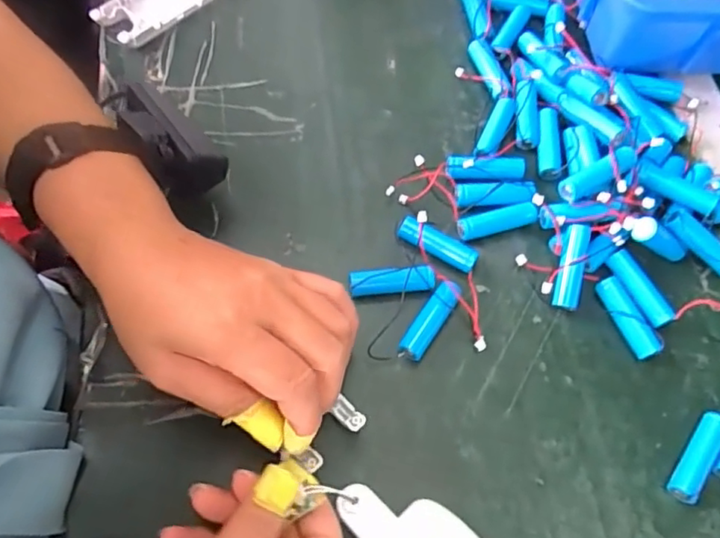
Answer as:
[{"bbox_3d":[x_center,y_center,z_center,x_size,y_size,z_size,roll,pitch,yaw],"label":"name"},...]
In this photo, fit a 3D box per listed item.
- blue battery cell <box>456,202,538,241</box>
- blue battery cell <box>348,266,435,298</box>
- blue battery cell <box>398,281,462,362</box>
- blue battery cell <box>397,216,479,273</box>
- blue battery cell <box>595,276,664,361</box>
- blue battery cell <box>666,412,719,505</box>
[{"bbox_3d":[0.086,-0.030,0.366,0.049,0.014,0.013,-10,65,-9],"label":"blue battery cell"},{"bbox_3d":[0.019,0.007,0.343,0.049,0.015,0.012,-3,64,-5],"label":"blue battery cell"},{"bbox_3d":[0.041,0.030,0.335,0.015,0.016,0.050,32,66,12],"label":"blue battery cell"},{"bbox_3d":[0.048,-0.015,0.355,0.050,0.014,0.012,25,65,9],"label":"blue battery cell"},{"bbox_3d":[0.159,0.030,0.346,0.017,0.015,0.051,-22,67,-14],"label":"blue battery cell"},{"bbox_3d":[0.183,0.101,0.312,0.015,0.015,0.049,36,67,13],"label":"blue battery cell"}]

